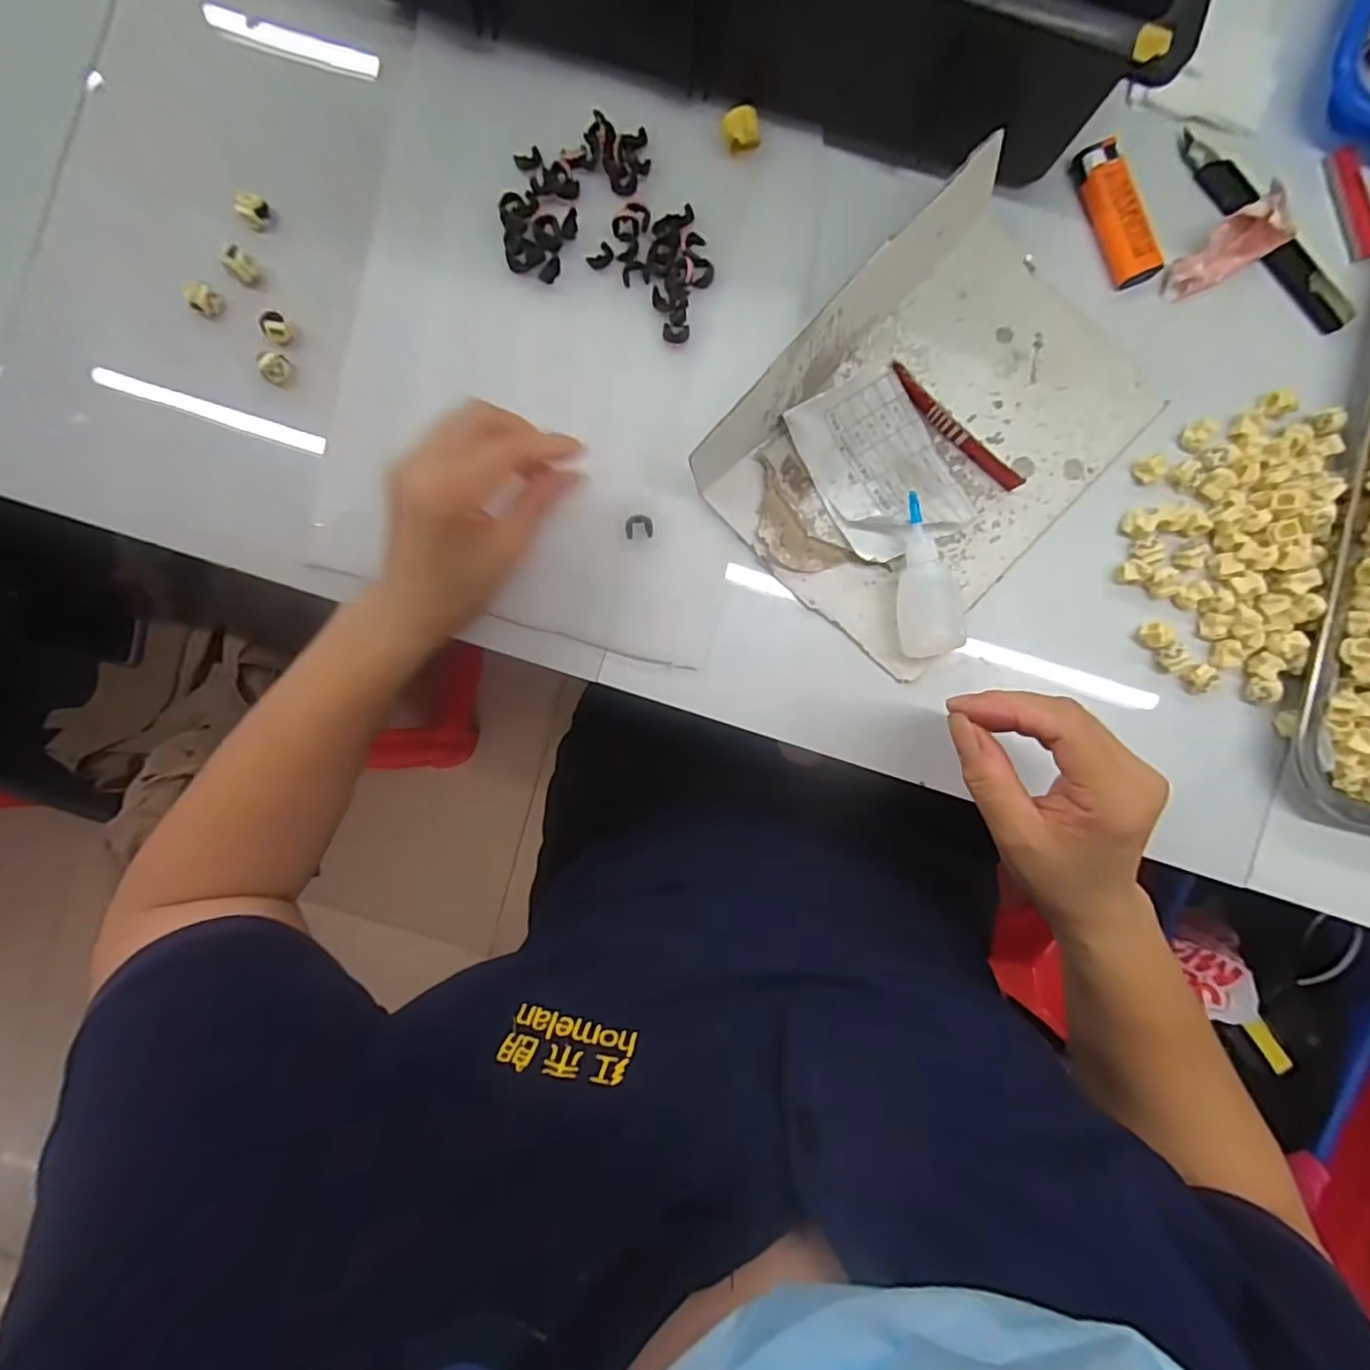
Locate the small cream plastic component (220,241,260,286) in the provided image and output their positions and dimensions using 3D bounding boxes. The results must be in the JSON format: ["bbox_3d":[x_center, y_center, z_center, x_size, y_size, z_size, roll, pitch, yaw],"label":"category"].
[{"bbox_3d":[-0.263,-0.248,0.349,0.018,0.010,0.015,37,91,0],"label":"small cream plastic component"}]

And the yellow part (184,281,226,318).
[{"bbox_3d":[-0.286,-0.229,0.352,0.018,0.010,0.016,42,91,0],"label":"yellow part"}]

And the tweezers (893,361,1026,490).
[{"bbox_3d":[0.156,-0.148,0.340,0.098,0.011,0.011,44,91,0],"label":"tweezers"}]

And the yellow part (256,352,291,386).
[{"bbox_3d":[-0.241,-0.187,0.348,0.015,0.009,0.017,36,91,1],"label":"yellow part"}]

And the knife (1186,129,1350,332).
[{"bbox_3d":[0.334,-0.263,0.342,0.021,0.008,0.142,-38,90,1],"label":"knife"}]

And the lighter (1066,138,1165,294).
[{"bbox_3d":[0.251,-0.274,0.343,0.022,0.012,0.080,-24,90,1],"label":"lighter"}]

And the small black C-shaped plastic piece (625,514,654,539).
[{"bbox_3d":[-0.027,-0.093,0.347,0.016,0.005,0.013,-3,91,1],"label":"small black C-shaped plastic piece"}]

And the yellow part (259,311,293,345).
[{"bbox_3d":[-0.240,-0.209,0.347,0.012,0.013,0.015,41,91,0],"label":"yellow part"}]

